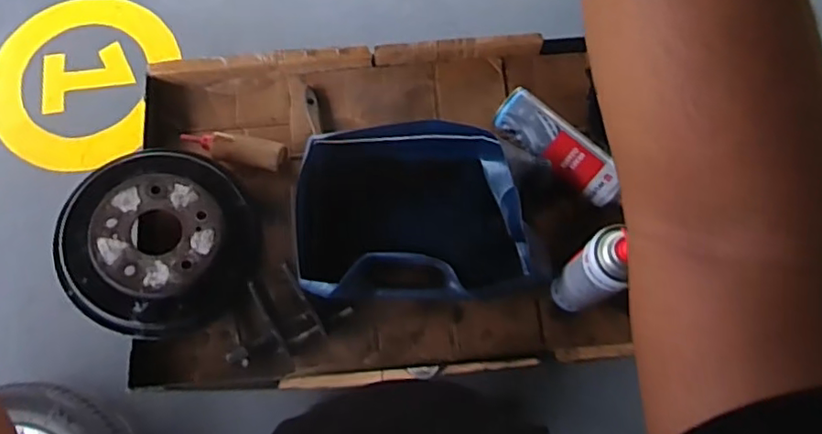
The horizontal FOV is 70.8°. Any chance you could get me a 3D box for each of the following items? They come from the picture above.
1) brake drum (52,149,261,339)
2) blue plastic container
[{"bbox_3d":[-0.334,0.033,0.777,0.245,0.075,0.245,4,73,-12],"label":"brake drum"},{"bbox_3d":[0.002,-0.002,0.780,0.295,0.113,0.221,-5,74,-1],"label":"blue plastic container"}]

